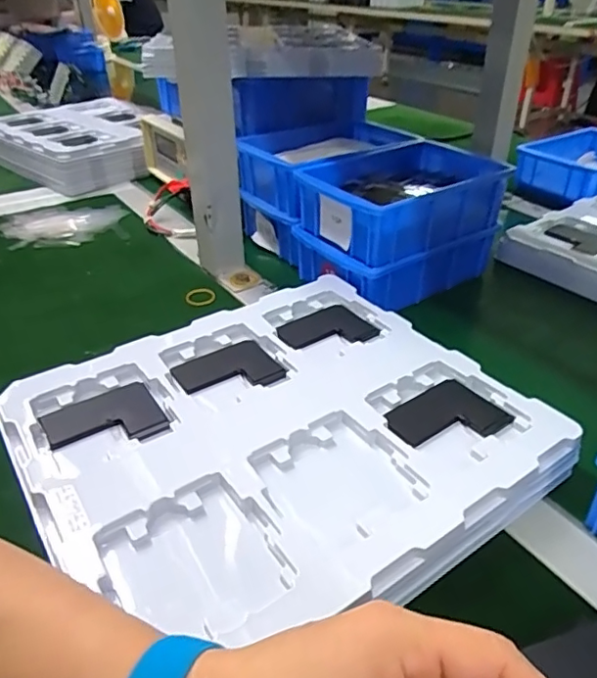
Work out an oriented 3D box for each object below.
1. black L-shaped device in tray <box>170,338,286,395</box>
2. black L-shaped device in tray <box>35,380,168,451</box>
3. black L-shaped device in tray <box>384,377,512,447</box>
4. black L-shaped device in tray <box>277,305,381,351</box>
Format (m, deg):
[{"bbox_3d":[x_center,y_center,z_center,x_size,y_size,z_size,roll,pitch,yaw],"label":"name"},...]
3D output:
[{"bbox_3d":[-0.058,0.026,0.448,0.079,0.004,0.062,-19,39,-24],"label":"black L-shaped device in tray"},{"bbox_3d":[-0.139,0.059,0.396,0.077,0.004,0.063,-21,40,-26],"label":"black L-shaped device in tray"},{"bbox_3d":[0.107,0.059,0.404,0.083,0.005,0.060,-21,40,-26],"label":"black L-shaped device in tray"},{"bbox_3d":[0.023,-0.007,0.497,0.081,0.005,0.062,-21,40,-26],"label":"black L-shaped device in tray"}]

